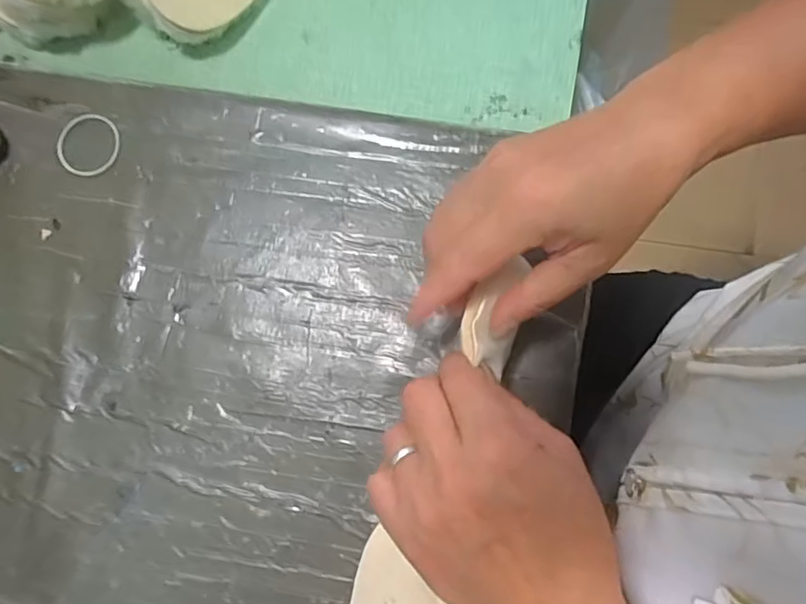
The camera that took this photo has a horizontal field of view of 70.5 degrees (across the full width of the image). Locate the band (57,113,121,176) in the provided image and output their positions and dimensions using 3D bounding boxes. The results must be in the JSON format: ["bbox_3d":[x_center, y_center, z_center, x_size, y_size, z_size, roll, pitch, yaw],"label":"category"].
[{"bbox_3d":[-0.208,-0.104,0.378,0.040,0.004,0.042,0,86,0],"label":"band"}]

